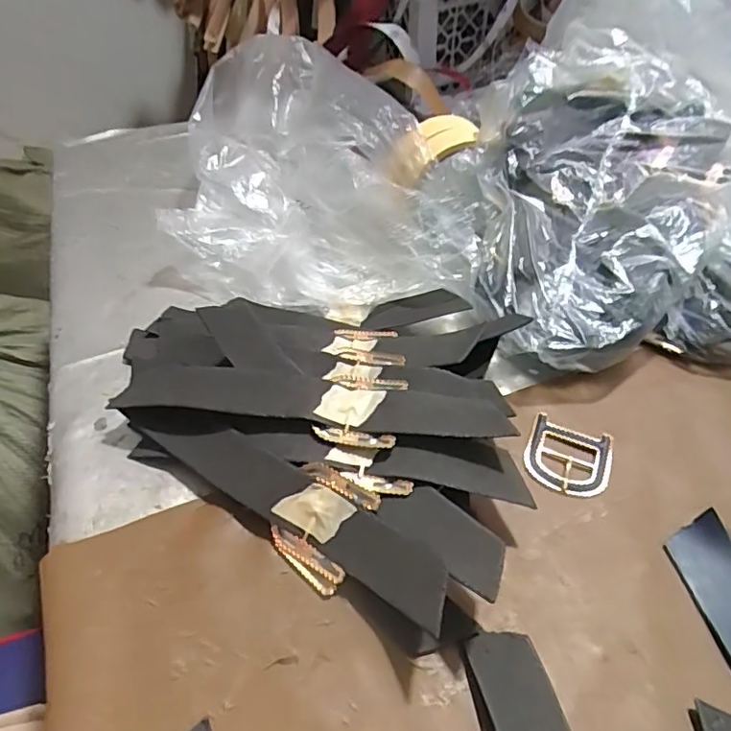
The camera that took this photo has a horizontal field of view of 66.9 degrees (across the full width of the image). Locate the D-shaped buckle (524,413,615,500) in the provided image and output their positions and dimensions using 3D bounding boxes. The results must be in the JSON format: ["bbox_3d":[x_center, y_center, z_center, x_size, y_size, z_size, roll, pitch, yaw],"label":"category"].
[{"bbox_3d":[0.121,0.054,0.331,0.049,0.005,0.050,18,49,16],"label":"D-shaped buckle"}]

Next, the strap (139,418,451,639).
[{"bbox_3d":[-0.046,0.076,0.284,0.192,0.022,0.045,25,91,26],"label":"strap"}]

